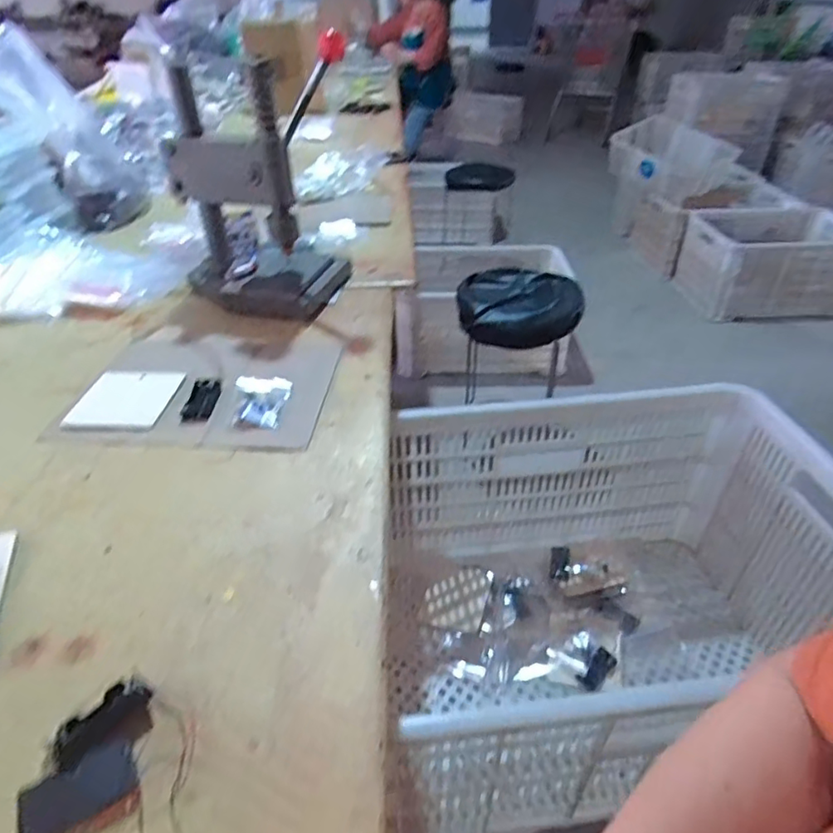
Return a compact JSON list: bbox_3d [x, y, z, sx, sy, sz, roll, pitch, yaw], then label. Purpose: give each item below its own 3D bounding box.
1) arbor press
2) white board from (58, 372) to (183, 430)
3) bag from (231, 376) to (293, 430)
[{"bbox_3d":[-0.218,-0.323,0.768,0.239,0.316,0.178,7,33,11],"label":"arbor press"},{"bbox_3d":[-0.320,-0.020,0.625,0.104,0.004,0.105,3,38,6],"label":"white board"},{"bbox_3d":[-0.167,-0.017,0.603,0.056,0.012,0.080,-3,37,-2],"label":"bag"}]

